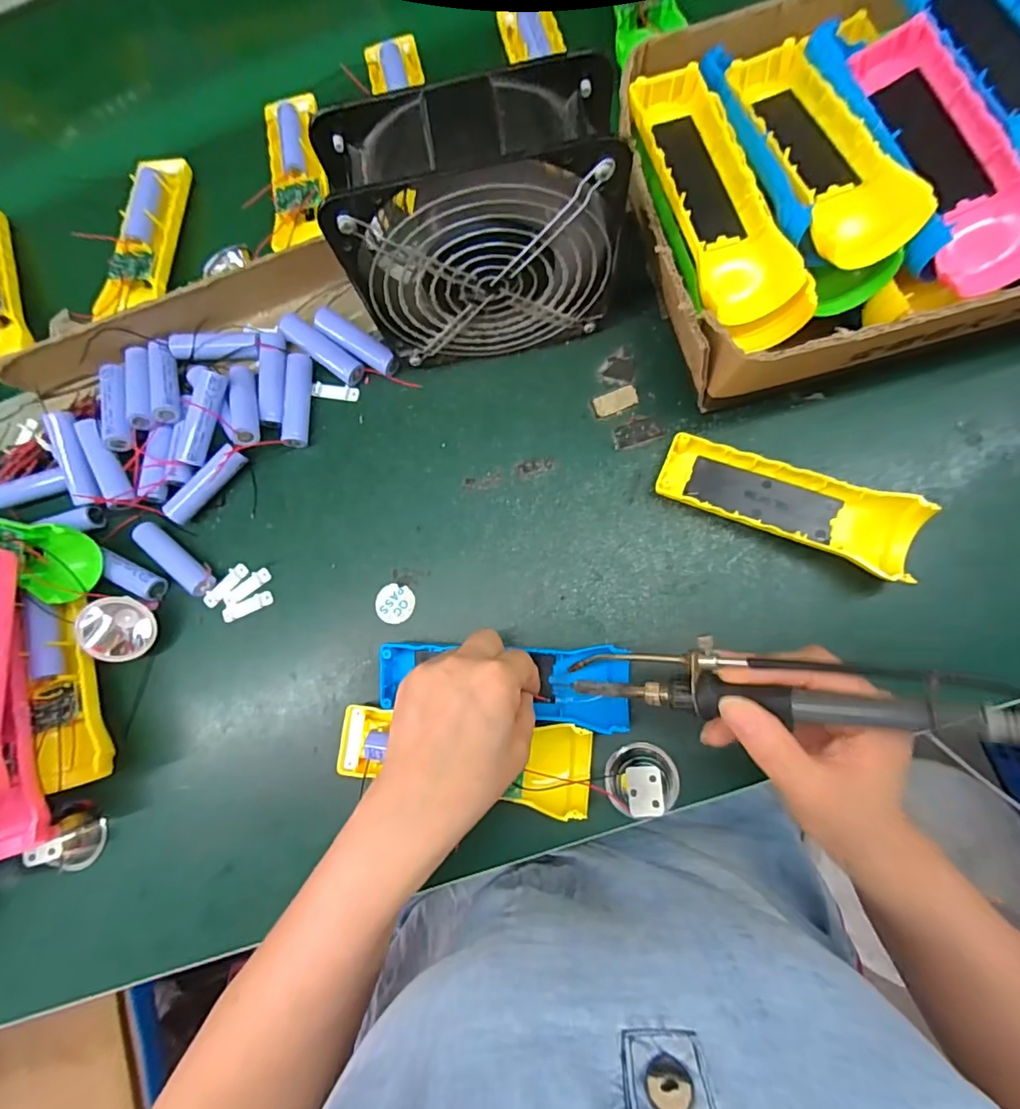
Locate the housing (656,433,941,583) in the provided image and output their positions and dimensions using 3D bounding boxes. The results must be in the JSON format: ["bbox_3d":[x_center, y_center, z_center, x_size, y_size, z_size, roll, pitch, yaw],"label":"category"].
[{"bbox_3d":[0.171,-0.032,0.323,0.153,0.027,0.048,22,84,9],"label":"housing"}]

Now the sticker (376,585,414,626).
[{"bbox_3d":[-0.079,0.034,0.358,0.026,0.004,0.027,-1,81,6],"label":"sticker"}]

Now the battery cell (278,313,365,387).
[{"bbox_3d":[-0.136,-0.147,0.375,0.066,0.015,0.019,37,86,10],"label":"battery cell"}]

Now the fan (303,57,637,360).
[{"bbox_3d":[-0.015,-0.181,0.299,0.144,0.138,0.064,-11,80,4],"label":"fan"}]

